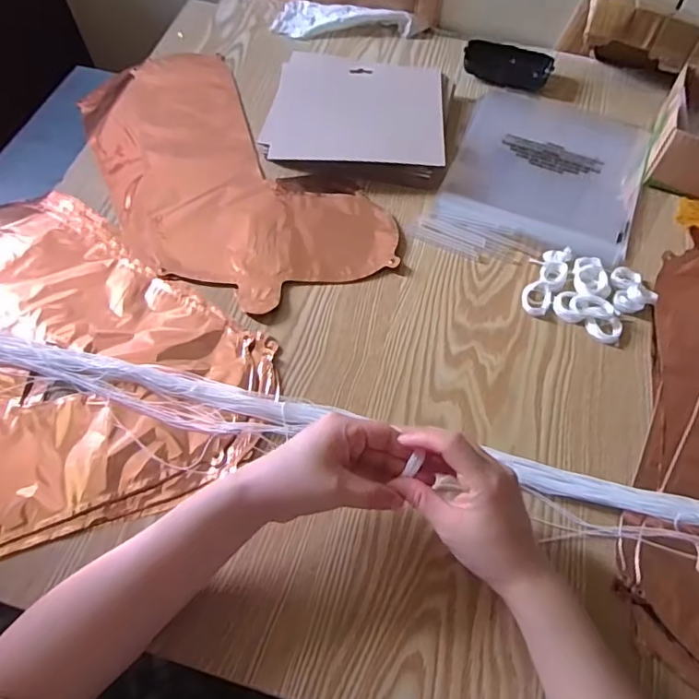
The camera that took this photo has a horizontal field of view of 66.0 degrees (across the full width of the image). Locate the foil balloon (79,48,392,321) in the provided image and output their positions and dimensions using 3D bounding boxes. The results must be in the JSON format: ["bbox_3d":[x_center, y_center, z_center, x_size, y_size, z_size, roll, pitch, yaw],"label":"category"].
[{"bbox_3d":[-0.153,-0.197,0.602,0.221,0.005,0.419,-35,67,-18],"label":"foil balloon"}]

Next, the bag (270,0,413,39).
[{"bbox_3d":[-0.010,-0.444,0.726,0.183,0.023,0.069,11,61,5],"label":"bag"}]

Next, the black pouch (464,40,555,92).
[{"bbox_3d":[0.201,-0.359,0.681,0.109,0.025,0.049,11,61,5],"label":"black pouch"}]

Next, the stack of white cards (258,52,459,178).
[{"bbox_3d":[0.013,-0.274,0.630,0.201,0.031,0.163,8,61,4],"label":"stack of white cards"}]

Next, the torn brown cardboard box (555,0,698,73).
[{"bbox_3d":[0.394,-0.371,0.651,0.245,0.077,0.065,13,62,6],"label":"torn brown cardboard box"}]

